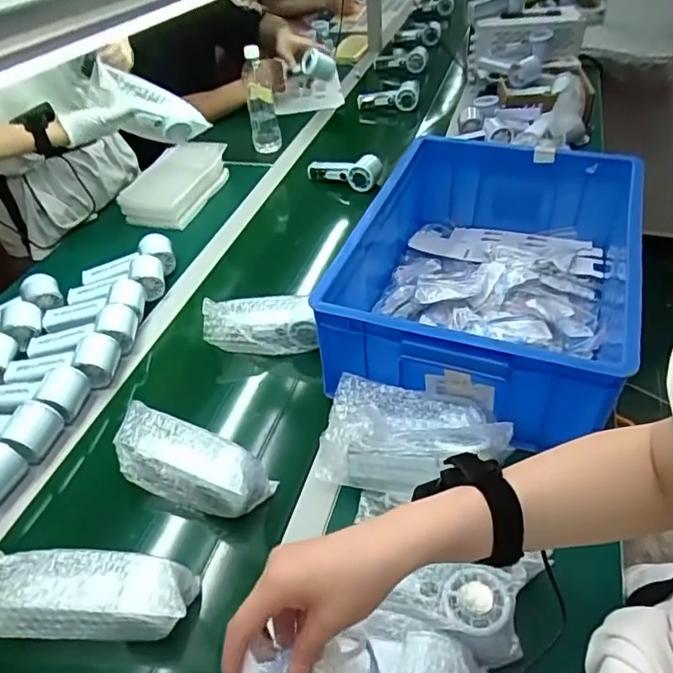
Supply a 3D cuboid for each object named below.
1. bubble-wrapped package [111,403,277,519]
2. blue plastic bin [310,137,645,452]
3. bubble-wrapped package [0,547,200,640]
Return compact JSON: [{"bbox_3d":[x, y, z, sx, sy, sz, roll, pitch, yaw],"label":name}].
[{"bbox_3d":[-0.171,0.147,0.650,0.188,0.067,0.071,16,47,20],"label":"bubble-wrapped package"},{"bbox_3d":[0.201,-0.095,0.782,0.366,0.151,0.454,14,46,18],"label":"blue plastic bin"},{"bbox_3d":[-0.239,0.242,0.536,0.200,0.063,0.068,-1,43,3],"label":"bubble-wrapped package"}]

